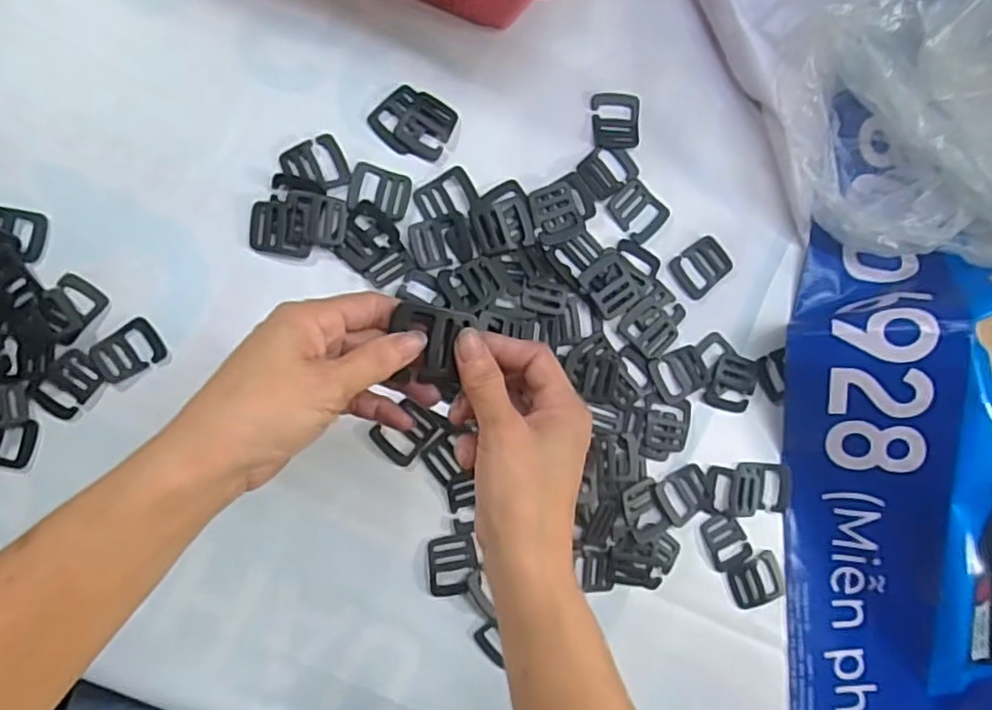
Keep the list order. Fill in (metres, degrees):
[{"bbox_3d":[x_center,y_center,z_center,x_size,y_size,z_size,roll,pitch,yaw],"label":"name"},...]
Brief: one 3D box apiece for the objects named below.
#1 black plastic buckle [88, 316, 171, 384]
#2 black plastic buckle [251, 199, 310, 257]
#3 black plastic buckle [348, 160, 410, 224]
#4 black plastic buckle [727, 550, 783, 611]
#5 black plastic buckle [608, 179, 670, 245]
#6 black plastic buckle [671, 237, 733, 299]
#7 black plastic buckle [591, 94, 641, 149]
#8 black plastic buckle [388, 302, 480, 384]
[{"bbox_3d":[-0.251,-0.002,0.448,0.047,0.004,0.033,-37,95,-8],"label":"black plastic buckle"},{"bbox_3d":[-0.152,-0.089,0.465,0.042,0.009,0.034,9,88,-9],"label":"black plastic buckle"},{"bbox_3d":[-0.084,-0.119,0.477,0.042,0.004,0.035,13,87,-9],"label":"black plastic buckle"},{"bbox_3d":[0.207,0.180,0.521,0.042,0.004,0.037,-21,93,-9],"label":"black plastic buckle"},{"bbox_3d":[0.111,-0.112,0.511,0.042,0.004,0.038,45,83,-6],"label":"black plastic buckle"},{"bbox_3d":[0.162,-0.070,0.519,0.047,0.006,0.037,-40,95,-7],"label":"black plastic buckle"},{"bbox_3d":[0.093,-0.181,0.508,0.037,0.004,0.042,-1,90,-9],"label":"black plastic buckle"},{"bbox_3d":[-0.031,-0.004,0.330,0.038,0.006,0.040,8,105,-10],"label":"black plastic buckle"}]

